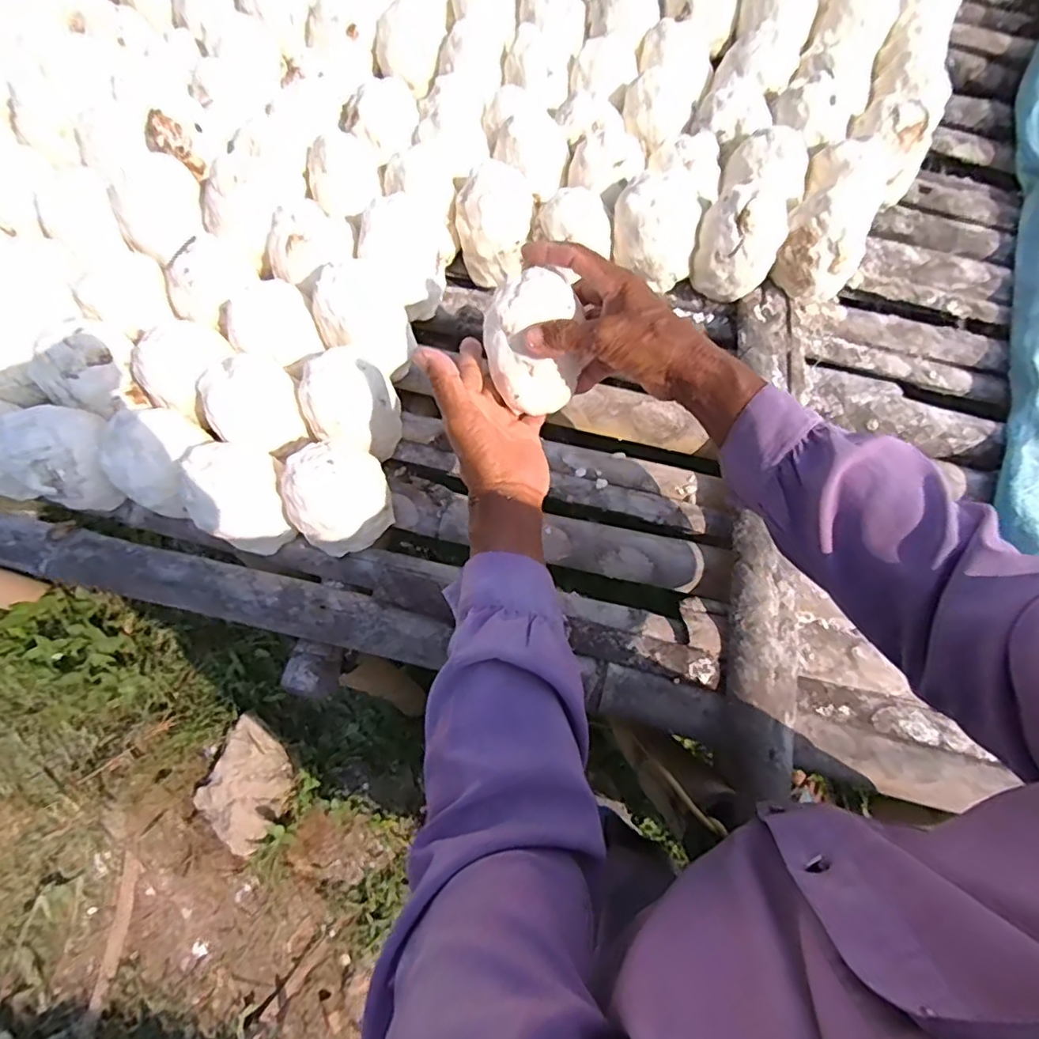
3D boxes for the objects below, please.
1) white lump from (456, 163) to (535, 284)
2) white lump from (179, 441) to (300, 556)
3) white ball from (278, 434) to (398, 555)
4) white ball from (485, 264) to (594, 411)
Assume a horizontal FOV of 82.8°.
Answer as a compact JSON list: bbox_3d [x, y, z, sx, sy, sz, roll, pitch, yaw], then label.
[{"bbox_3d":[-0.025,-0.308,0.610,0.074,0.084,0.088,6,73,0],"label":"white lump"},{"bbox_3d":[-0.238,-0.023,0.502,0.067,0.077,0.079,-7,74,-4],"label":"white lump"},{"bbox_3d":[-0.153,-0.018,0.505,0.080,0.091,0.074,1,73,-2],"label":"white ball"},{"bbox_3d":[0.012,-0.136,0.462,0.074,0.073,0.076,1,73,-2],"label":"white ball"}]

